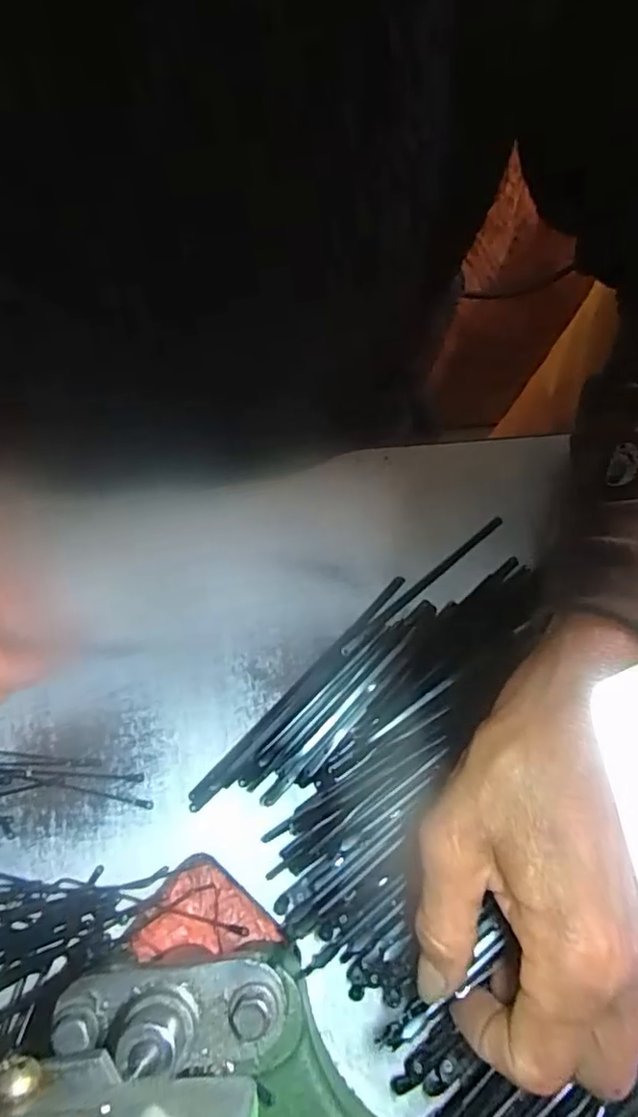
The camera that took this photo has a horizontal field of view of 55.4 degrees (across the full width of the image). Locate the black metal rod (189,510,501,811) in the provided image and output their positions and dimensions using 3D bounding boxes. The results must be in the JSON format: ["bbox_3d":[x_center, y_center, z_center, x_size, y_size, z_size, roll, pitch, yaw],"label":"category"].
[{"bbox_3d":[0.014,0.042,0.276,0.188,0.004,0.010,-42,76,-13],"label":"black metal rod"}]

